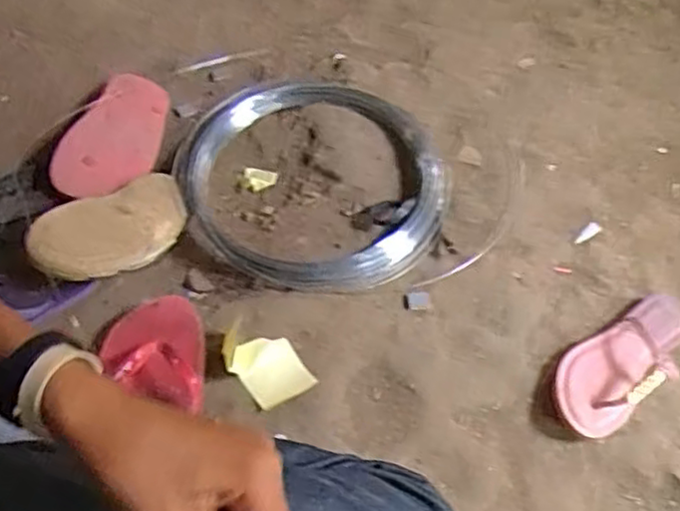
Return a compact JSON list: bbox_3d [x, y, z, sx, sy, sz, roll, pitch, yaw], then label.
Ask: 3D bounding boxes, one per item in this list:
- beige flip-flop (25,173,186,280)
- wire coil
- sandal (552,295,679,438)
[{"bbox_3d":[-0.266,-0.033,0.839,0.098,0.027,0.217,47,40,6],"label":"beige flip-flop"},{"bbox_3d":[-0.028,-0.108,0.922,0.338,0.056,0.328,1,58,-2],"label":"wire coil"},{"bbox_3d":[0.330,0.112,0.786,0.219,0.050,0.092,-29,64,-24],"label":"sandal"}]

